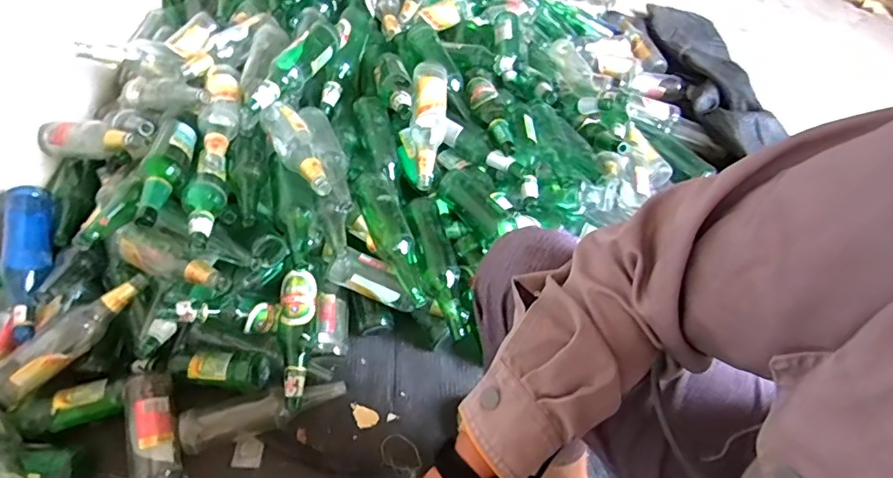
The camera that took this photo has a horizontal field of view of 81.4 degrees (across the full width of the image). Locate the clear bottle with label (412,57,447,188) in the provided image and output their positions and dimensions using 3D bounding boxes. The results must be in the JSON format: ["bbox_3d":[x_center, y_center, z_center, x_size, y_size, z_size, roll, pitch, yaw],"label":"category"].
[{"bbox_3d":[-0.037,-0.221,1.031,0.069,0.073,0.262,4,80,-1],"label":"clear bottle with label"}]

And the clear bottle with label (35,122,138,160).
[{"bbox_3d":[-0.647,-0.182,0.947,0.258,0.061,0.058,6,49,22],"label":"clear bottle with label"}]

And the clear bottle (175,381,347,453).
[{"bbox_3d":[-0.298,0.288,0.866,0.259,0.063,0.054,-14,54,-15],"label":"clear bottle"}]

